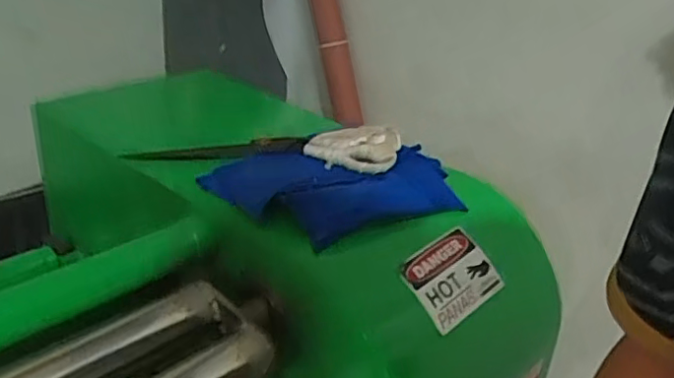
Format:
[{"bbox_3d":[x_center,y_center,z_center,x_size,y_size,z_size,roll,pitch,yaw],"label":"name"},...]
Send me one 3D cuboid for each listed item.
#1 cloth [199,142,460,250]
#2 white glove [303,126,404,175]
[{"bbox_3d":[0.005,-0.009,0.639,0.248,0.033,0.153,-13,31,-32],"label":"cloth"},{"bbox_3d":[0.020,-0.046,0.683,0.103,0.025,0.074,3,26,-4],"label":"white glove"}]

